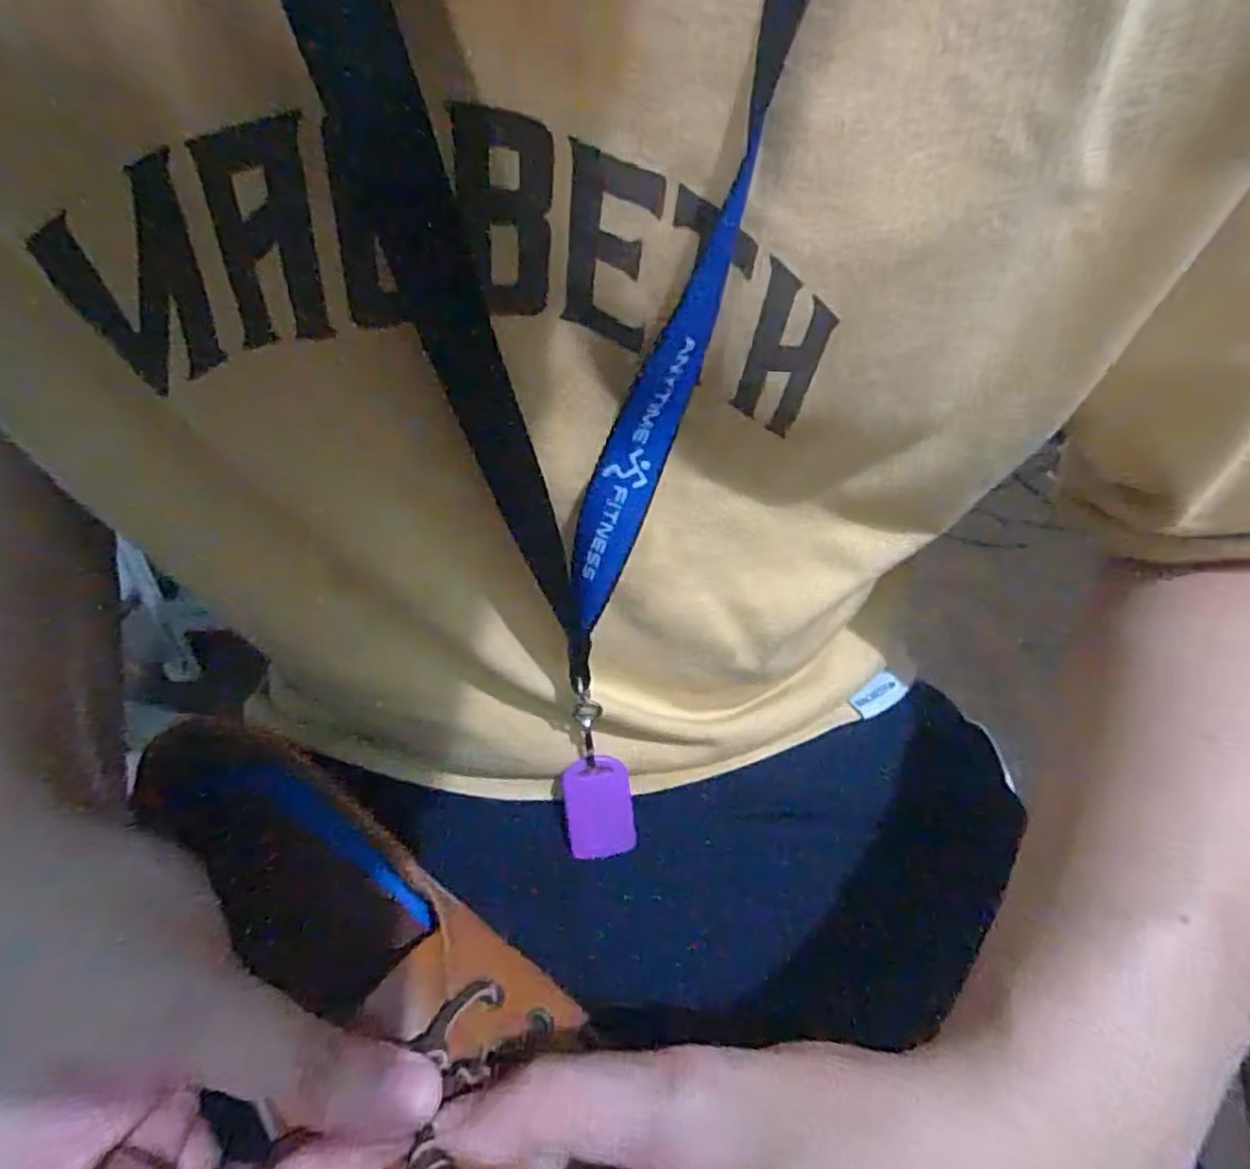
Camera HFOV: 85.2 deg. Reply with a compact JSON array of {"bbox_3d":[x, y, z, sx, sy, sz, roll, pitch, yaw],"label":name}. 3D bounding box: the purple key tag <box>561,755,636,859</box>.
[{"bbox_3d":[-0.011,0.095,0.291,0.028,0.044,0.004,-7,7,-7],"label":"purple key tag"}]

